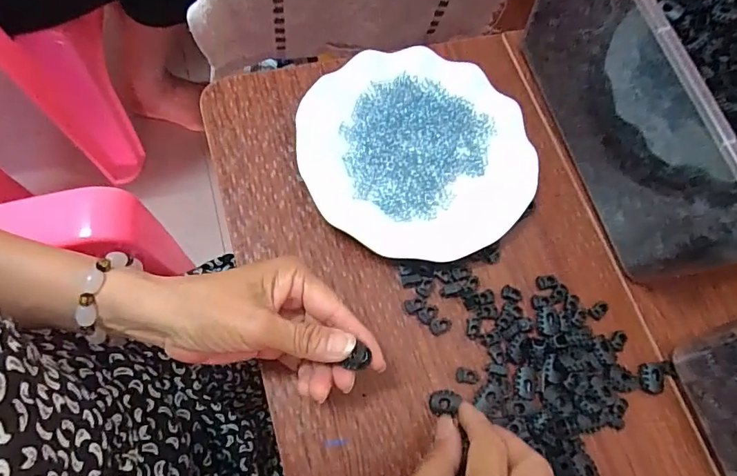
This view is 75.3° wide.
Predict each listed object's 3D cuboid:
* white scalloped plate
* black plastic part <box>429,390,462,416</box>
[{"bbox_3d":[0.038,-0.071,0.381,0.182,0.021,0.170,2,70,-6],"label":"white scalloped plate"},{"bbox_3d":[0.053,0.113,0.328,0.021,0.006,0.015,-4,72,-4],"label":"black plastic part"}]

